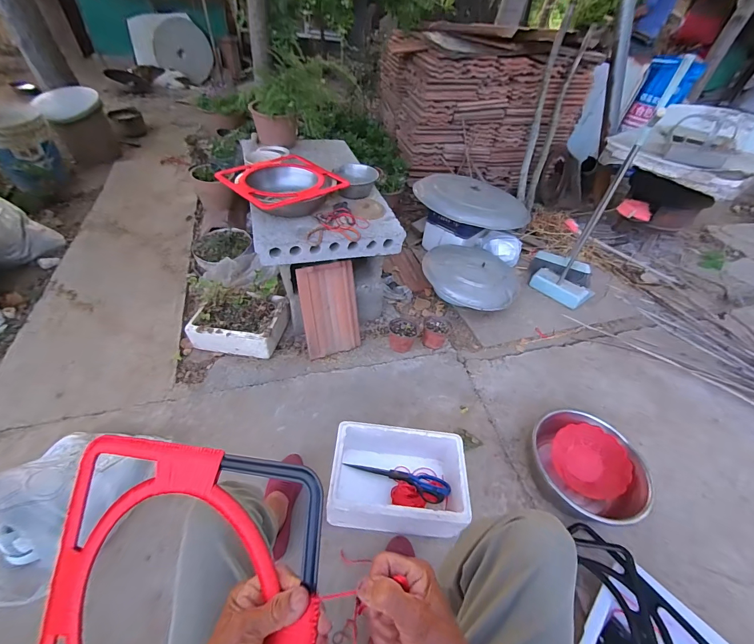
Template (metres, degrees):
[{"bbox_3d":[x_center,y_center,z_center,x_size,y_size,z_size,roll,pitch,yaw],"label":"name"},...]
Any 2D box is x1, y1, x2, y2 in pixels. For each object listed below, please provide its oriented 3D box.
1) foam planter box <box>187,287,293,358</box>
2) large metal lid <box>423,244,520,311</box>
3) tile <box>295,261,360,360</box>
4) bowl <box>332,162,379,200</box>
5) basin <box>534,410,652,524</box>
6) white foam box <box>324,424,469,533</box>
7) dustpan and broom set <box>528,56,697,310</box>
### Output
[{"bbox_3d":[-0.511,-0.006,1.275,0.310,0.120,0.243,11,47,3],"label":"foam planter box"},{"bbox_3d":[0.436,-0.211,1.499,0.415,0.107,0.368,-8,49,-15],"label":"large metal lid"},{"bbox_3d":[-0.167,-0.042,1.214,0.198,0.325,0.019,-13,21,-18],"label":"tile"},{"bbox_3d":[-0.084,-0.524,1.260,0.159,0.077,0.159,4,47,-4],"label":"bowl"},{"bbox_3d":[0.576,0.417,0.956,0.278,0.133,0.309,-21,53,-24],"label":"basin"},{"bbox_3d":[0.051,0.419,0.882,0.330,0.165,0.237,7,47,0],"label":"white foam box"},{"bbox_3d":[0.917,-0.462,1.377,0.305,0.853,0.193,29,50,19],"label":"dustpan and broom set"}]

